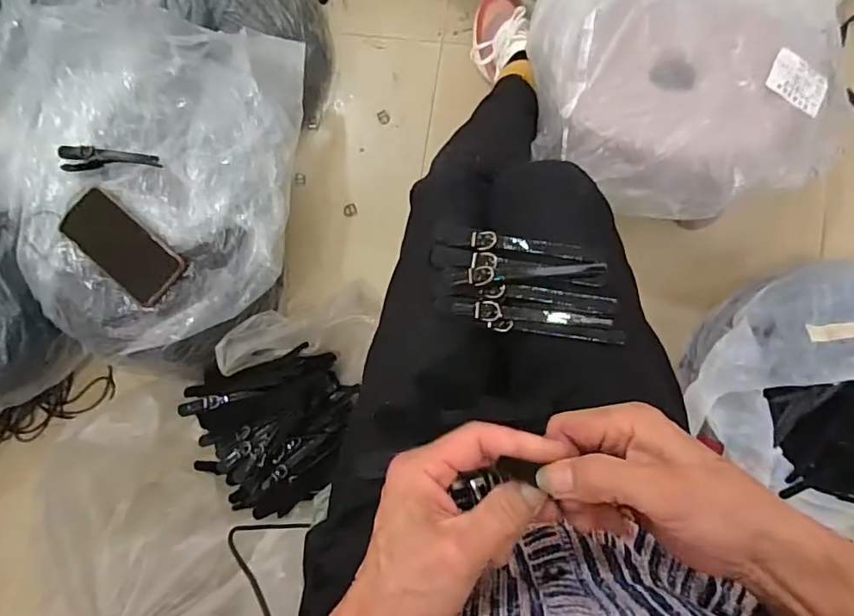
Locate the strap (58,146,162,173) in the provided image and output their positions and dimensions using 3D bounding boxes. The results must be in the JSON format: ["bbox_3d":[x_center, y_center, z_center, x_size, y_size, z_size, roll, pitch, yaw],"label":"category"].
[{"bbox_3d":[-0.416,-0.196,0.680,0.142,0.014,0.035,1,86,5],"label":"strap"}]

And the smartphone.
[{"bbox_3d":[-0.387,-0.079,0.654,0.169,0.010,0.073,39,89,6],"label":"smartphone"}]

